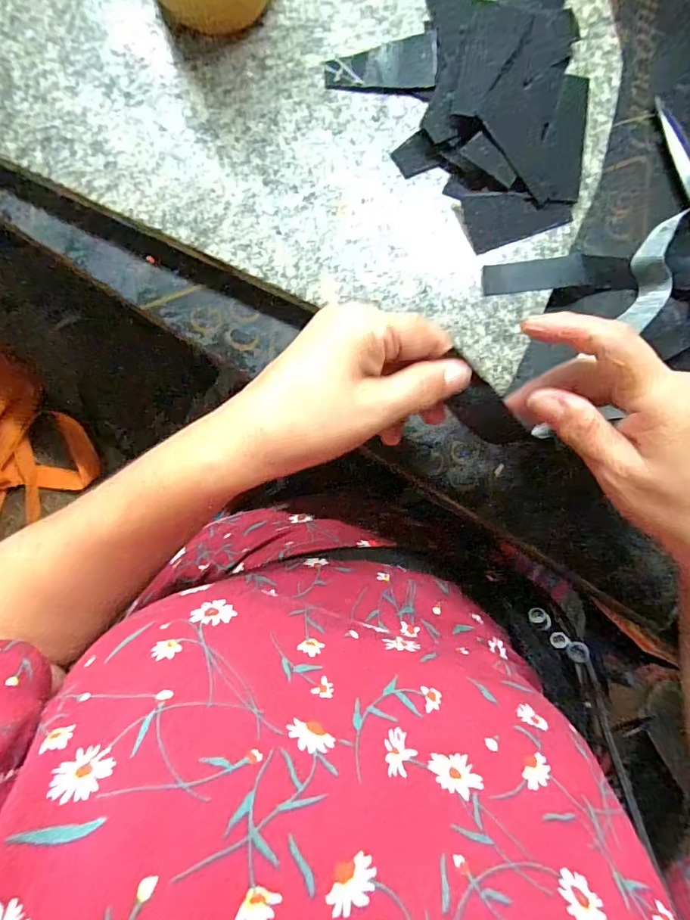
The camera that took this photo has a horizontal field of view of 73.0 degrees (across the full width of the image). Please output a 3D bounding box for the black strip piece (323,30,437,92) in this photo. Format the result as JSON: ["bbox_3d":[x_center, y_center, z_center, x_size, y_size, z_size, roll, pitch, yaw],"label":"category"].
[{"bbox_3d":[0.021,-0.235,0.277,0.066,0.004,0.031,-4,92,-1],"label":"black strip piece"}]

